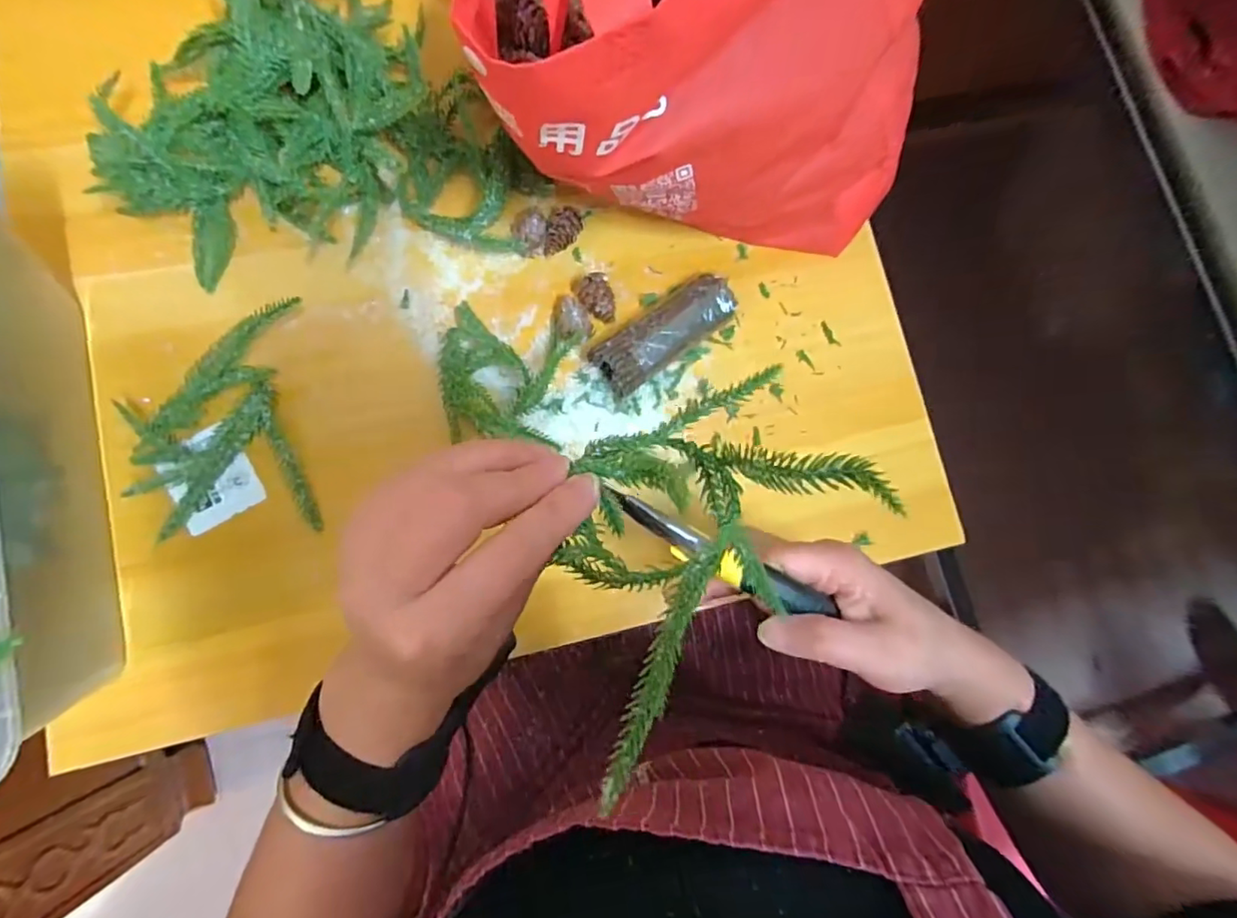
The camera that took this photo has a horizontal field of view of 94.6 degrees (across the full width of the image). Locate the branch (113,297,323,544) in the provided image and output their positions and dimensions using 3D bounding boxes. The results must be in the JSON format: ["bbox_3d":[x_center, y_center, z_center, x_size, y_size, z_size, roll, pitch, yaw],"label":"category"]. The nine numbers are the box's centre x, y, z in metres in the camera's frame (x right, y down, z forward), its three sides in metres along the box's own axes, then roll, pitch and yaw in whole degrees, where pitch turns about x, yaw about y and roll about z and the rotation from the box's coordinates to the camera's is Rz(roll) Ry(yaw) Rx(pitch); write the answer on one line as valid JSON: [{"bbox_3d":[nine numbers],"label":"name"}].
[{"bbox_3d":[-0.241,-0.024,0.348,0.101,0.035,0.135,-4,82,-7],"label":"branch"}]

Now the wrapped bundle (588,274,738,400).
[{"bbox_3d":[0.034,-0.090,0.396,0.111,0.026,0.038,-39,87,-11],"label":"wrapped bundle"}]

